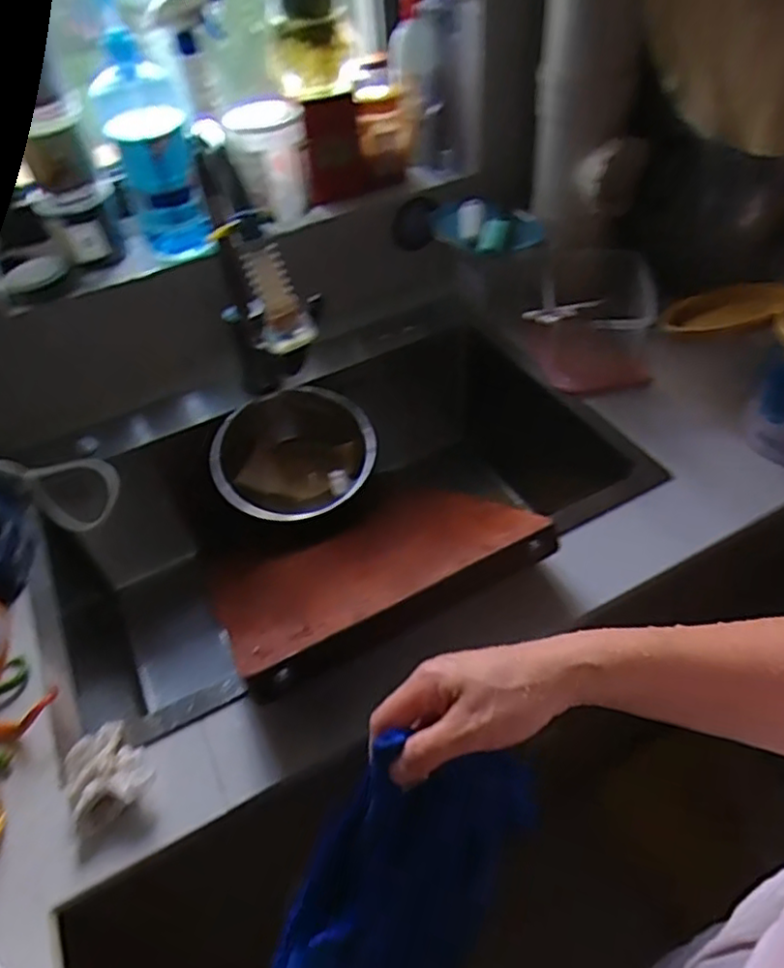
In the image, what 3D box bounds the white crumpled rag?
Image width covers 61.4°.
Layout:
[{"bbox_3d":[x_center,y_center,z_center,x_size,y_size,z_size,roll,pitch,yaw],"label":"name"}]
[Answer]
[{"bbox_3d":[-0.229,0.232,0.523,0.062,0.039,0.073,-33,52,-23],"label":"white crumpled rag"}]

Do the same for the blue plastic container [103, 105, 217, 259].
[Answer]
[{"bbox_3d":[-0.267,-0.359,0.789,0.087,0.158,0.088,-21,48,-13],"label":"blue plastic container"}]

